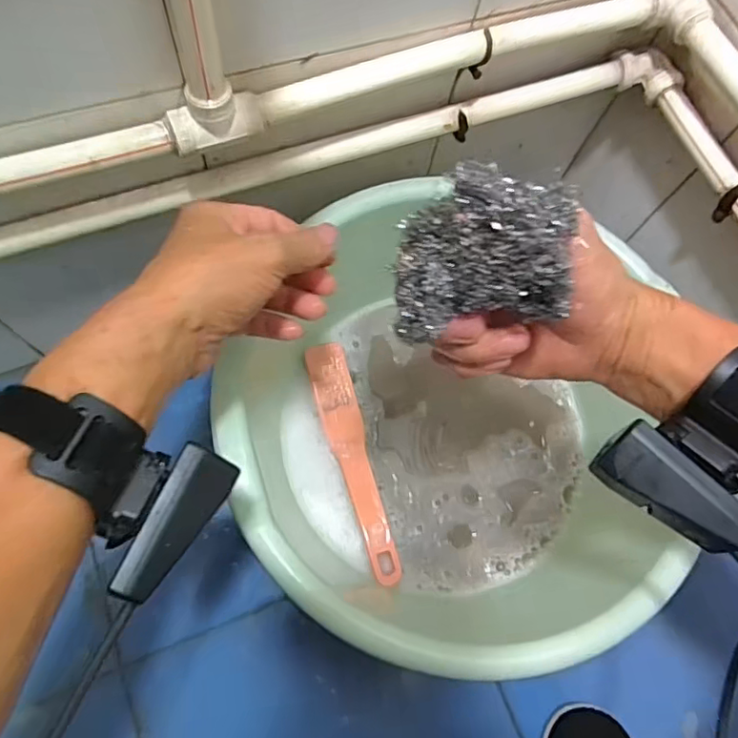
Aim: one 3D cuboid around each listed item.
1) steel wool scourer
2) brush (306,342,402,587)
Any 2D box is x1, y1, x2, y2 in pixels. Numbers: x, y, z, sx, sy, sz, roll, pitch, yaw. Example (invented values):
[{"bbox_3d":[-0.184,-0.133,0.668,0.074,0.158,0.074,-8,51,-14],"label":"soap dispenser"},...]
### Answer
[{"bbox_3d":[0.049,-0.049,0.237,0.070,0.059,0.049,-2,73,-3],"label":"steel wool scourer"},{"bbox_3d":[-0.013,0.084,0.521,0.037,0.027,0.221,-15,73,-11],"label":"brush"}]

